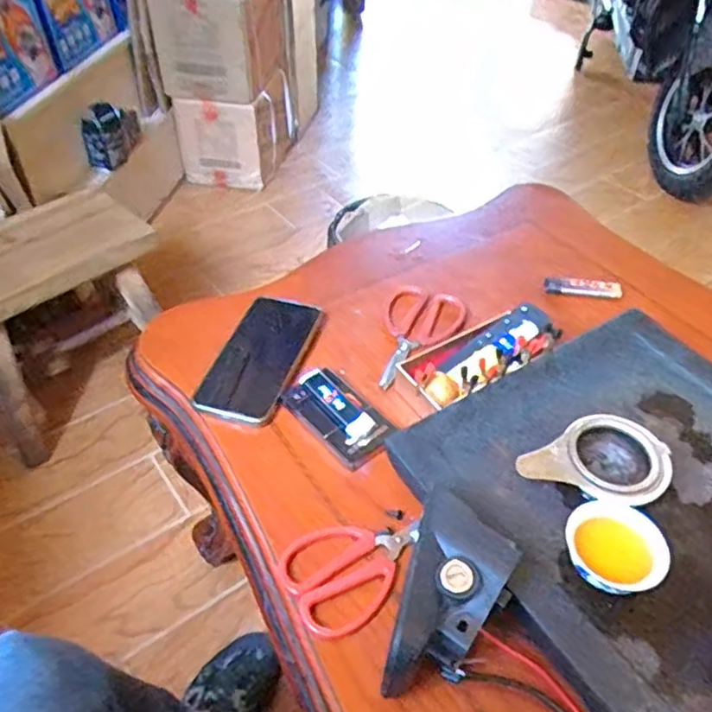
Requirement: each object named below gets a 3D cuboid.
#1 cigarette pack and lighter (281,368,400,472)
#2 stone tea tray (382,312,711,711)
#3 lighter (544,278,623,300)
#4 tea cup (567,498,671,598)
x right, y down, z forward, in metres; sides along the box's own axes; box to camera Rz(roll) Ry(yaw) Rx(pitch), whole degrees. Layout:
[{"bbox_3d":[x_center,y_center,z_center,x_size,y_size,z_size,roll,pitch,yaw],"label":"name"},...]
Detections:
[{"bbox_3d":[-0.016,0.052,0.591,0.058,0.023,0.107,-33,54,-28],"label":"cigarette pack and lighter"},{"bbox_3d":[0.282,0.156,0.422,0.327,0.046,0.505,-26,51,-23],"label":"stone tea tray"},{"bbox_3d":[0.255,-0.076,0.712,0.082,0.017,0.016,7,46,6],"label":"lighter"},{"bbox_3d":[0.176,0.134,0.436,0.064,0.034,0.059,0,45,0],"label":"tea cup"}]

